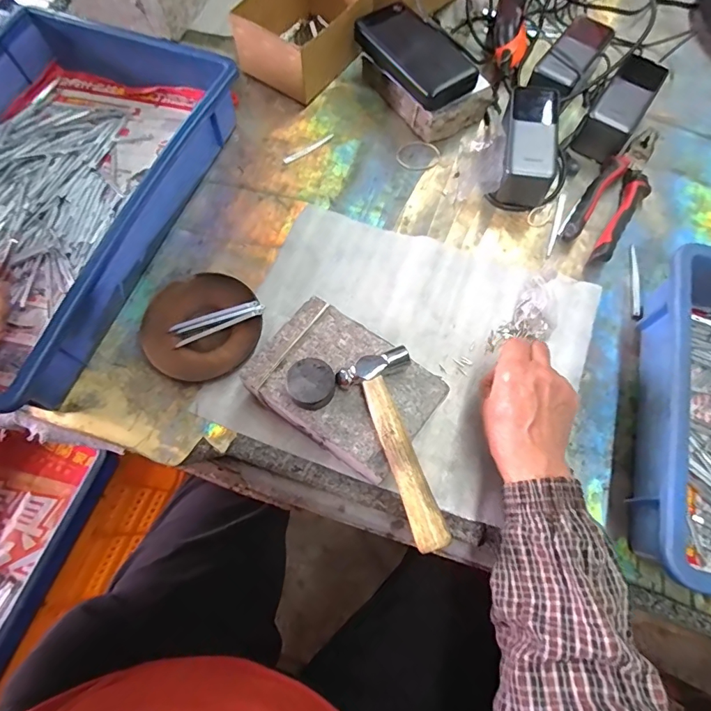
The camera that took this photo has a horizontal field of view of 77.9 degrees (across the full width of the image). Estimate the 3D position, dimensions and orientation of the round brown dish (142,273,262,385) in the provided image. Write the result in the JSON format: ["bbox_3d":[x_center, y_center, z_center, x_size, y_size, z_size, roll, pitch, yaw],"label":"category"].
[{"bbox_3d":[-0.152,-0.029,0.443,0.108,0.019,0.114,1,69,-2],"label":"round brown dish"}]

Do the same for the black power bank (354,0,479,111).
[{"bbox_3d":[0.071,-0.361,0.521,0.078,0.027,0.154,-33,74,-13],"label":"black power bank"}]

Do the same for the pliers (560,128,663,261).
[{"bbox_3d":[0.305,-0.192,0.510,0.059,0.026,0.212,33,72,10],"label":"pliers"}]

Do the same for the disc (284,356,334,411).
[{"bbox_3d":[-0.036,0.024,0.356,0.036,0.023,0.037,1,69,-2],"label":"disc"}]

